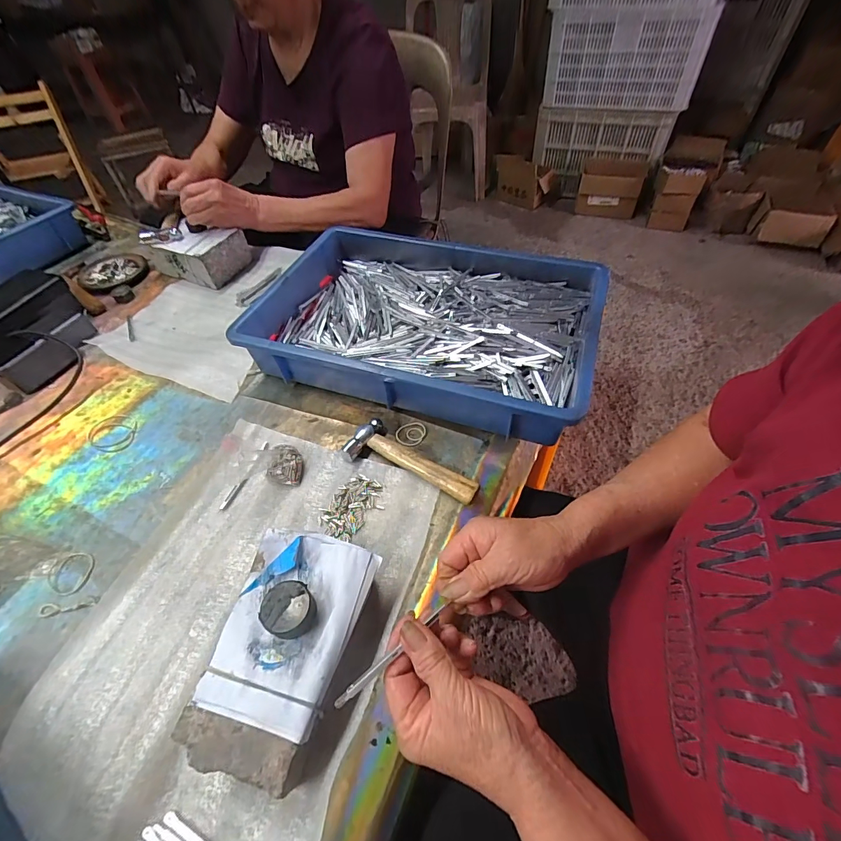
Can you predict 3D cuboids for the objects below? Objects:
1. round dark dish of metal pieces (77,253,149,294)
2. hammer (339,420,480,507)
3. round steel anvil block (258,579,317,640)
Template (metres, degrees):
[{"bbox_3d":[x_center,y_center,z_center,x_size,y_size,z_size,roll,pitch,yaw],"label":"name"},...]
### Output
[{"bbox_3d":[-0.559,-0.268,0.736,0.110,0.021,0.127,-31,56,-20],"label":"round dark dish of metal pieces"},{"bbox_3d":[-0.011,0.048,0.445,0.155,0.016,0.053,25,57,22],"label":"hammer"},{"bbox_3d":[-0.103,0.148,0.313,0.036,0.020,0.038,-2,51,2],"label":"round steel anvil block"}]

